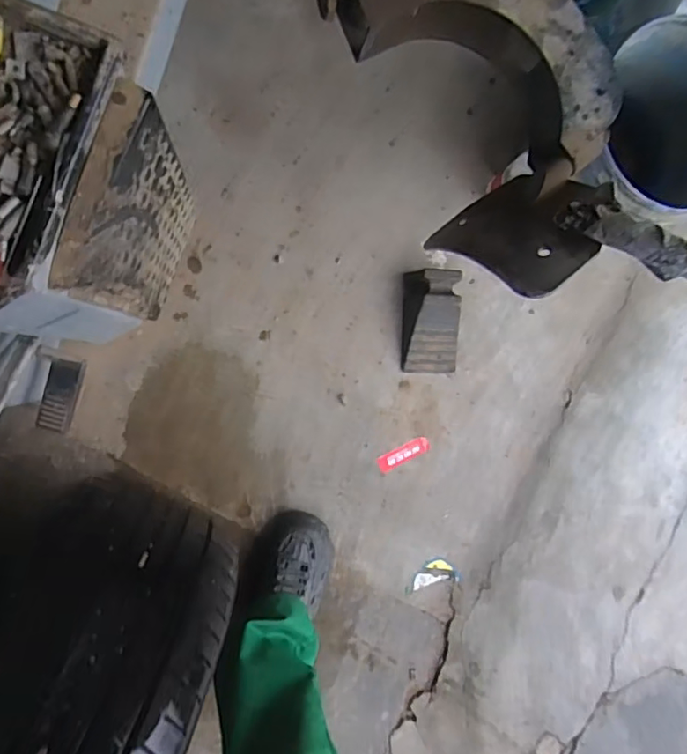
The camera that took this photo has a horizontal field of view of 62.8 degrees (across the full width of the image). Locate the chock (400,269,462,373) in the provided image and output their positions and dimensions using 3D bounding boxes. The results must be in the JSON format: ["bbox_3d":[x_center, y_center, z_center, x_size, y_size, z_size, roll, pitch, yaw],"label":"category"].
[{"bbox_3d":[0.153,-0.091,0.942,0.098,0.064,0.169,1,91,-9],"label":"chock"}]

